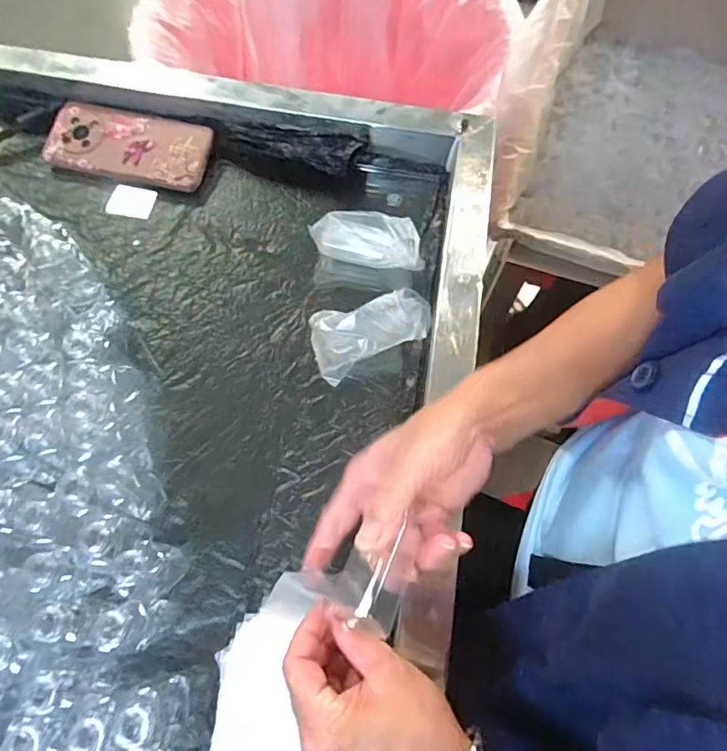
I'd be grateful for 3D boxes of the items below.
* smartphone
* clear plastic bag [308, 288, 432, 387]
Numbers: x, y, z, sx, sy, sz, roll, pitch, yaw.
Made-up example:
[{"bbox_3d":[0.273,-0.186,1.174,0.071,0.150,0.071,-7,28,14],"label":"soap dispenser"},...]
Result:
[{"bbox_3d":[-0.249,-0.245,0.544,0.169,0.009,0.080,11,74,1],"label":"smartphone"},{"bbox_3d":[0.009,-0.041,0.459,0.110,0.049,0.062,-15,67,-9],"label":"clear plastic bag"}]

